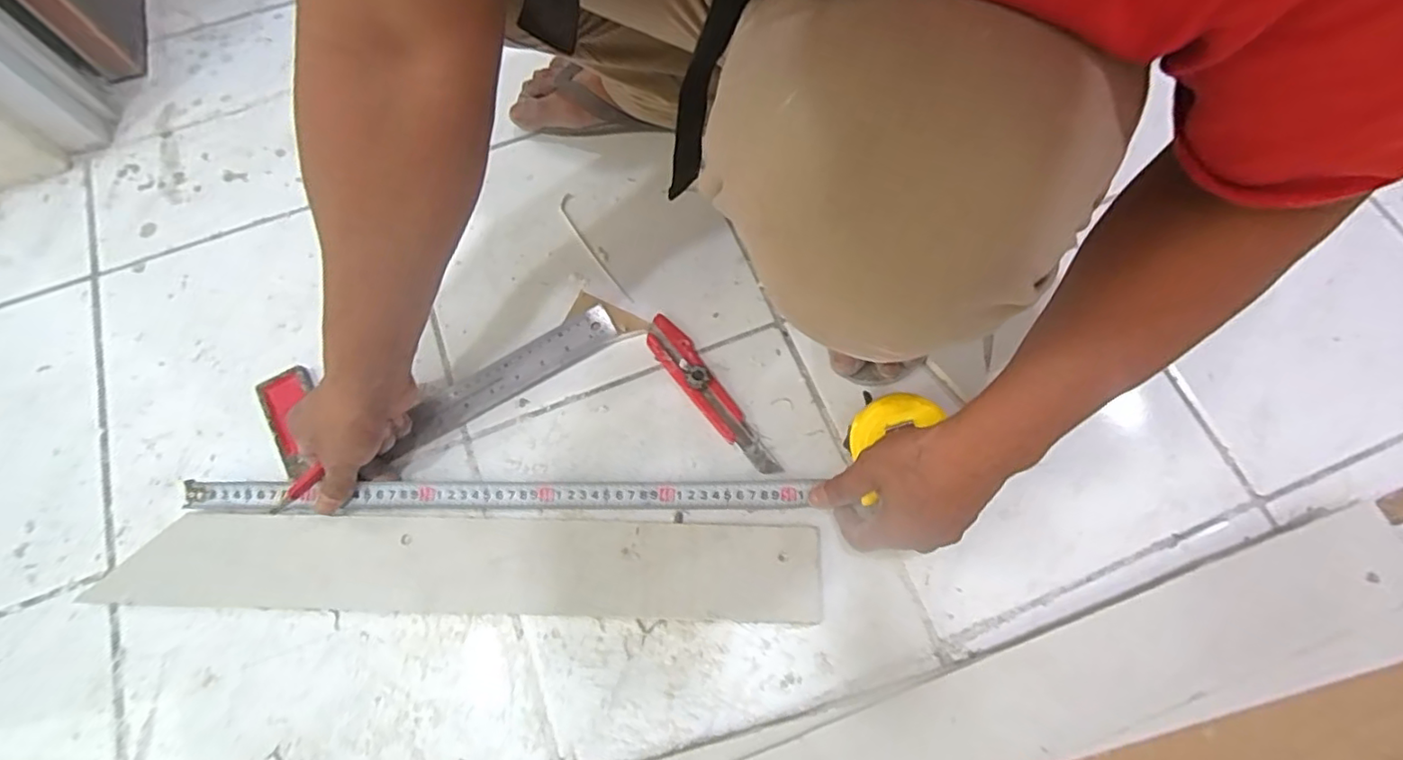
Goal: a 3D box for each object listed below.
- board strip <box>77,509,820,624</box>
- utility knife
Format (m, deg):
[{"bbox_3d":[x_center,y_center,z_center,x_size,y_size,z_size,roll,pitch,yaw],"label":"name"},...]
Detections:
[{"bbox_3d":[-0.186,0.146,0.489,0.549,0.014,0.075,1,70,1],"label":"board strip"},{"bbox_3d":[0.007,0.011,0.534,0.032,0.019,0.171,-37,74,-12],"label":"utility knife"}]

